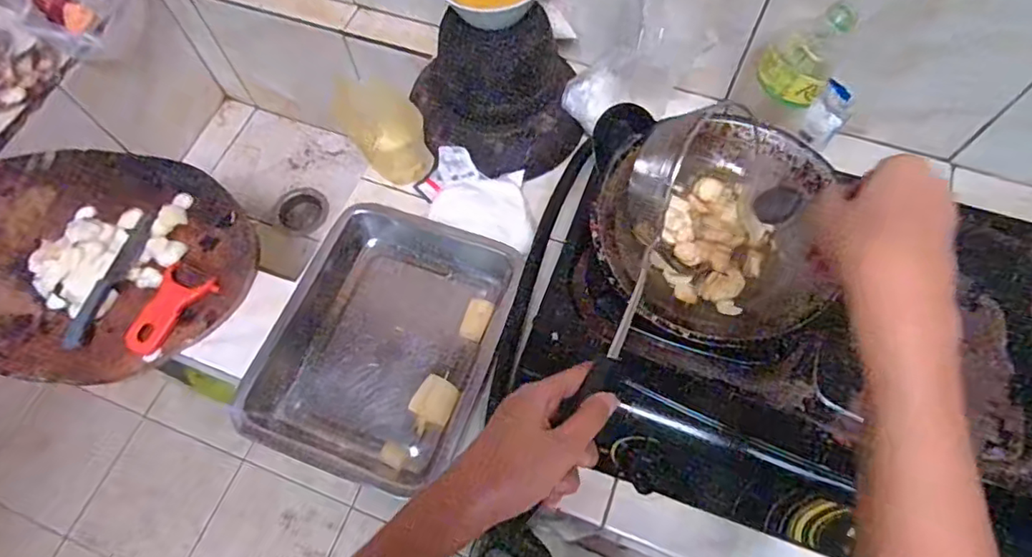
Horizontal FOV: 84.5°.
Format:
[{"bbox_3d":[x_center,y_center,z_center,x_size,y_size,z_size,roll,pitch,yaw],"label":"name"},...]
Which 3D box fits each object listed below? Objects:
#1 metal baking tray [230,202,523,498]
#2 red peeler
[{"bbox_3d":[-0.144,0.065,0.650,0.238,0.045,0.306,17,67,10],"label":"metal baking tray"},{"bbox_3d":[-0.395,0.038,0.649,0.062,0.011,0.105,16,66,9],"label":"red peeler"}]

